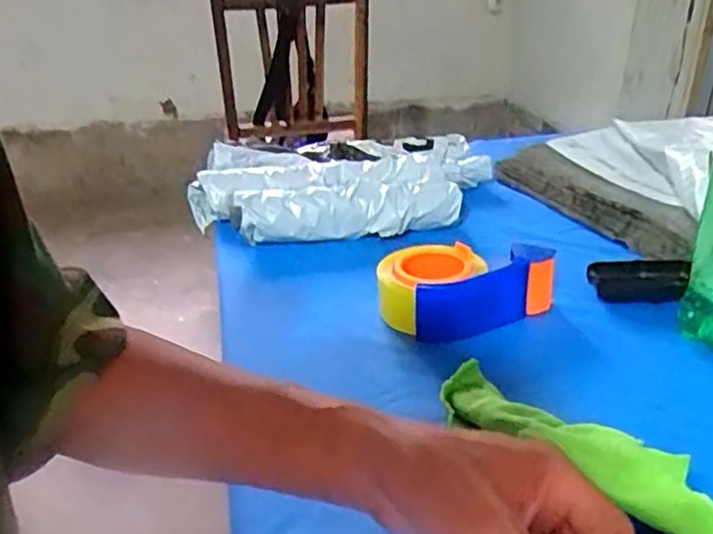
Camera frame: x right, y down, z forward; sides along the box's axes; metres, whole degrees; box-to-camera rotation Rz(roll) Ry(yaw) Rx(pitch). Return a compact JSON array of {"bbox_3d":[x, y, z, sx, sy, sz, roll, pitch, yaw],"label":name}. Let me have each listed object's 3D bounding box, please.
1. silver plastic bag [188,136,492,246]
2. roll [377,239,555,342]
[{"bbox_3d":[-0.015,-0.103,0.868,0.396,0.067,0.217,-5,28,-8],"label":"silver plastic bag"},{"bbox_3d":[0.102,0.023,0.636,0.164,0.058,0.095,3,28,10],"label":"roll"}]

